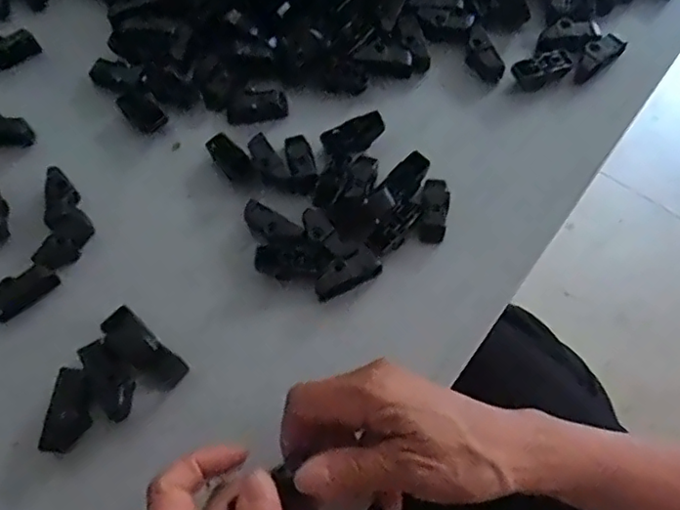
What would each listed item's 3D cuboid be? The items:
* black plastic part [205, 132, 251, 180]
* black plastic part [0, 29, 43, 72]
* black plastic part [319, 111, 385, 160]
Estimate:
[{"bbox_3d":[-0.081,-0.072,0.435,0.020,0.009,0.039,-35,71,-11],"label":"black plastic part"},{"bbox_3d":[-0.271,-0.167,0.488,0.046,0.021,0.015,-28,70,-8],"label":"black plastic part"},{"bbox_3d":[0.009,-0.086,0.434,0.045,0.014,0.026,-31,70,-10],"label":"black plastic part"}]

